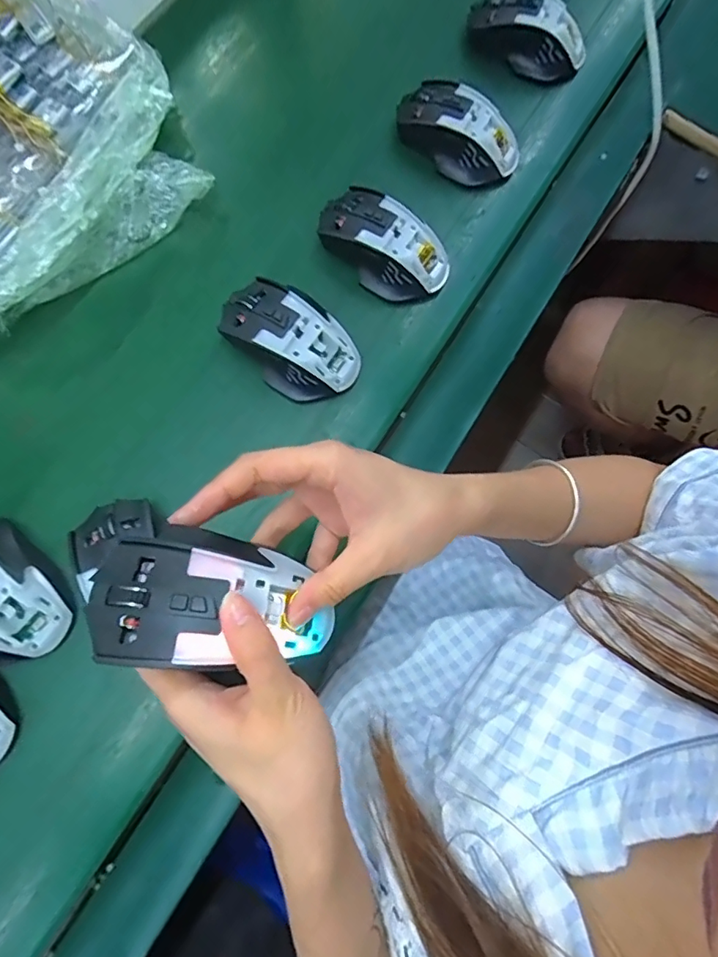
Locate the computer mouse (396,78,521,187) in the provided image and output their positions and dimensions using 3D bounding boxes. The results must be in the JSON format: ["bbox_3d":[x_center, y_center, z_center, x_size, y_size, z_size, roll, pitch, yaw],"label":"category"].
[{"bbox_3d":[0.088,-0.307,0.457,0.110,0.041,0.060,35,81,5],"label":"computer mouse"}]

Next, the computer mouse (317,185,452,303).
[{"bbox_3d":[0.020,-0.196,0.429,0.115,0.039,0.066,35,81,5],"label":"computer mouse"}]

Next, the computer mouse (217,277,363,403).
[{"bbox_3d":[-0.054,-0.110,0.404,0.110,0.040,0.069,42,82,6],"label":"computer mouse"}]

